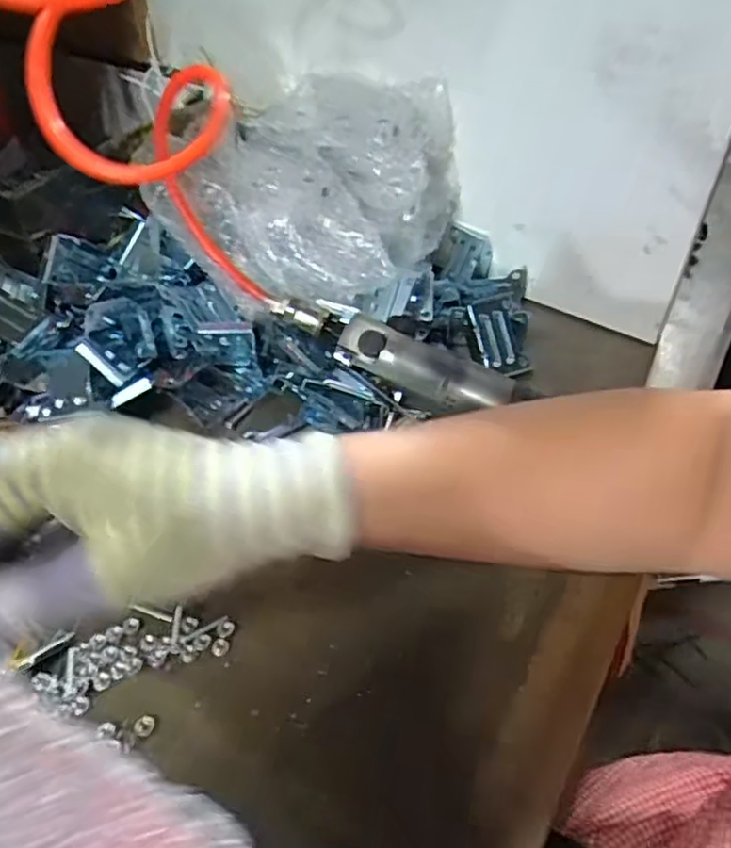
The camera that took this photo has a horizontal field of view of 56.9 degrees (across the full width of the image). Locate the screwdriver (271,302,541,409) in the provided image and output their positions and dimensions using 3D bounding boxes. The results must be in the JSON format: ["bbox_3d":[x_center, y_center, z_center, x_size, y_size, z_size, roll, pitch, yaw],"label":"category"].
[{"bbox_3d":[0.018,-0.045,0.457,0.175,0.037,0.029,17,49,16],"label":"screwdriver"}]

